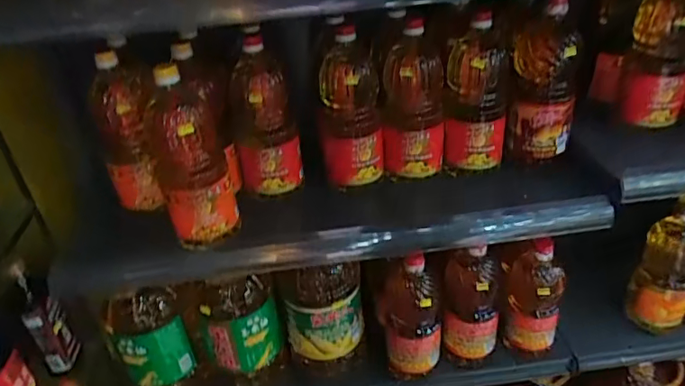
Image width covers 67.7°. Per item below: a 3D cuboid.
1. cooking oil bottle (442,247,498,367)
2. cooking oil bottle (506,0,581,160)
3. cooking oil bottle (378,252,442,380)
[{"bbox_3d":[0.239,0.222,0.948,0.095,0.267,0.076,4,35,15],"label":"cooking oil bottle"},{"bbox_3d":[0.320,-0.182,0.809,0.092,0.245,0.090,7,36,19],"label":"cooking oil bottle"},{"bbox_3d":[0.123,0.210,0.963,0.097,0.273,0.120,-7,34,-1],"label":"cooking oil bottle"}]

